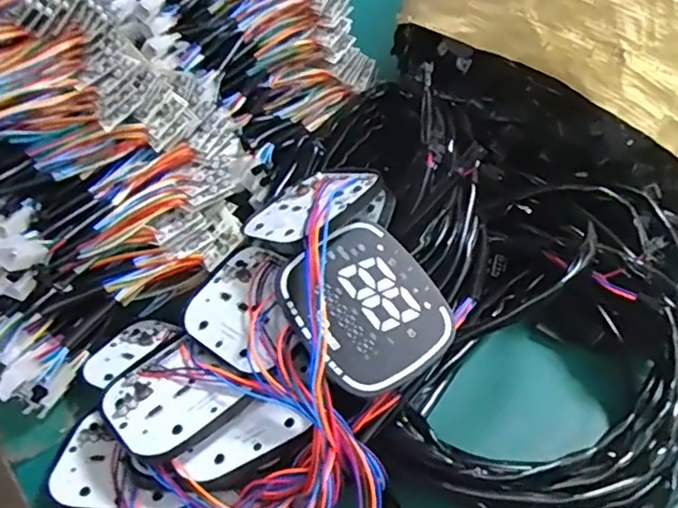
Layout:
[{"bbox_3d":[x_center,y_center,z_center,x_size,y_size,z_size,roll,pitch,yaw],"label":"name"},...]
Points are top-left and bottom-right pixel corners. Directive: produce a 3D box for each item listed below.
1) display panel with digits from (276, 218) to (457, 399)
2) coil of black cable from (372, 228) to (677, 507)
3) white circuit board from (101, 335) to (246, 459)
[{"bbox_3d":[0.017,0.033,0.398,0.088,0.013,0.104,-34,70,-15],"label":"display panel with digits"},{"bbox_3d":[0.166,0.080,0.437,0.191,0.073,0.260,25,50,27],"label":"coil of black cable"},{"bbox_3d":[-0.112,0.093,0.406,0.073,0.009,0.082,-39,44,-25],"label":"white circuit board"}]

